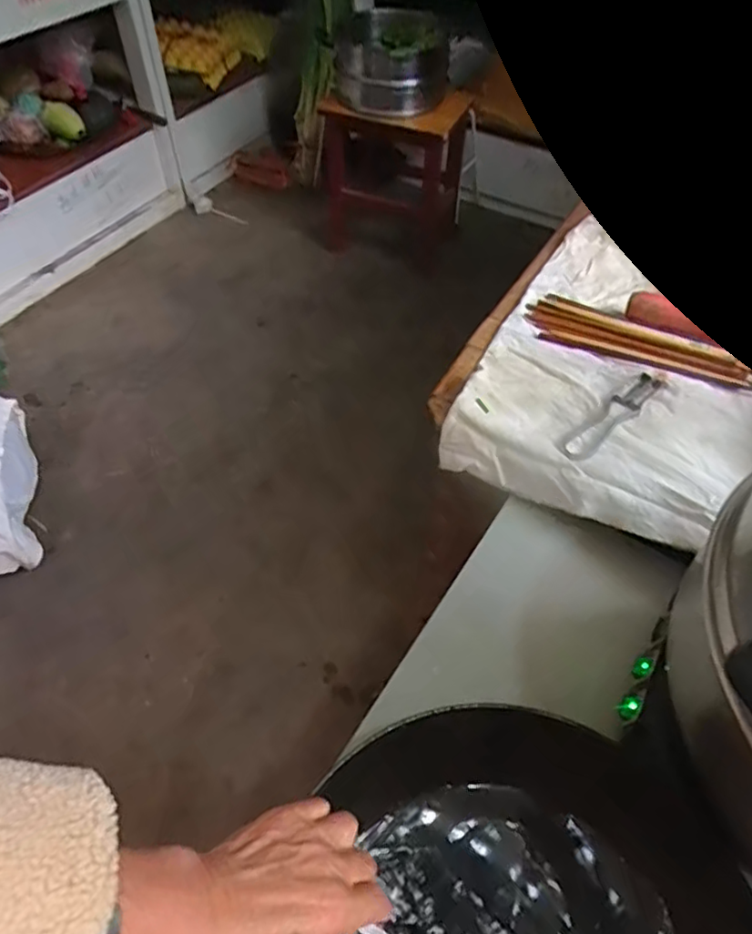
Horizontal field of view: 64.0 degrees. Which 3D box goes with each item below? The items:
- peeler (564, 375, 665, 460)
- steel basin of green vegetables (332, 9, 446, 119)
[{"bbox_3d":[0.251,-0.054,0.635,0.150,0.010,0.031,-35,61,-25],"label":"peeler"},{"bbox_3d":[0.038,-1.086,1.604,0.301,0.243,0.254,1,52,-1],"label":"steel basin of green vegetables"}]

